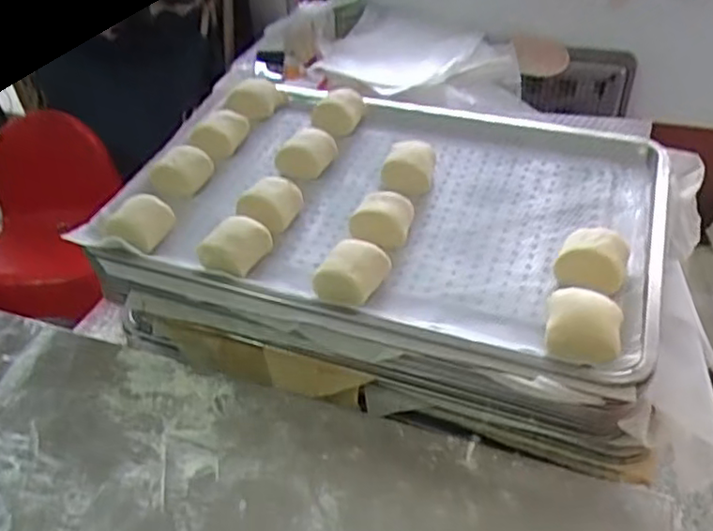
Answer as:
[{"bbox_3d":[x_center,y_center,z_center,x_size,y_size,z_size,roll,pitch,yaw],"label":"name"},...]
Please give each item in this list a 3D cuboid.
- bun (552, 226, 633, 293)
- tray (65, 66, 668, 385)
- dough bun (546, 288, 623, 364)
[{"bbox_3d":[0.231,-0.008,0.630,0.067,0.046,0.068,11,44,16],"label":"bun"},{"bbox_3d":[0.042,-0.095,0.746,0.586,0.052,0.402,13,44,18],"label":"tray"},{"bbox_3d":[0.200,0.056,0.565,0.065,0.037,0.065,11,44,16],"label":"dough bun"}]

